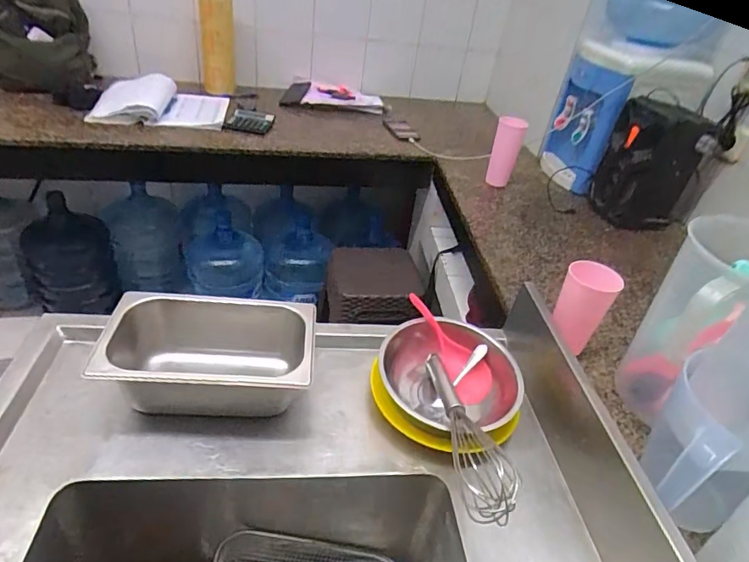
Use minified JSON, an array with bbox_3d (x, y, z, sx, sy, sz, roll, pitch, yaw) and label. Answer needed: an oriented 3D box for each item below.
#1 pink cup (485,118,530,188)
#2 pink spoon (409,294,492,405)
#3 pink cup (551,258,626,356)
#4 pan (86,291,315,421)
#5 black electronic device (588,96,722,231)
[{"bbox_3d":[0.360,-0.356,1.329,0.072,0.175,0.081,18,37,11],"label":"pink cup"},{"bbox_3d":[0.113,0.098,0.742,0.053,0.037,0.189,-25,77,-37],"label":"pink spoon"},{"bbox_3d":[0.327,0.050,0.769,0.077,0.156,0.070,6,36,-4],"label":"pink cup"},{"bbox_3d":[-0.216,0.105,0.653,0.255,0.106,0.165,3,36,-6],"label":"pan"},{"bbox_3d":[0.693,-0.292,1.218,0.225,0.279,0.209,27,40,23],"label":"black electronic device"}]

